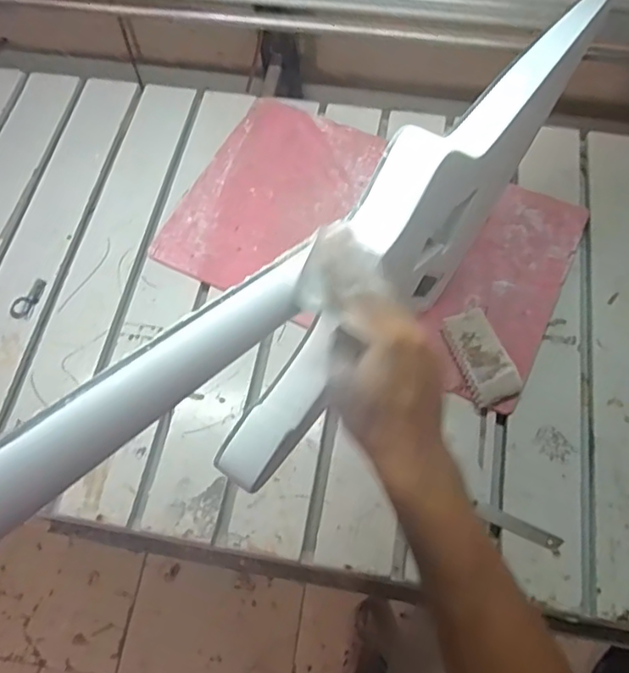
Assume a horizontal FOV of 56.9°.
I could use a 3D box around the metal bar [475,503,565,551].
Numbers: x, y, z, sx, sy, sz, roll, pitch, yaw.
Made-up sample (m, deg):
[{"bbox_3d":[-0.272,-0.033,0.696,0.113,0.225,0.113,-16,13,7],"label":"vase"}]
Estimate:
[{"bbox_3d":[0.235,0.220,0.672,0.098,0.004,0.018,23,74,17],"label":"metal bar"}]

